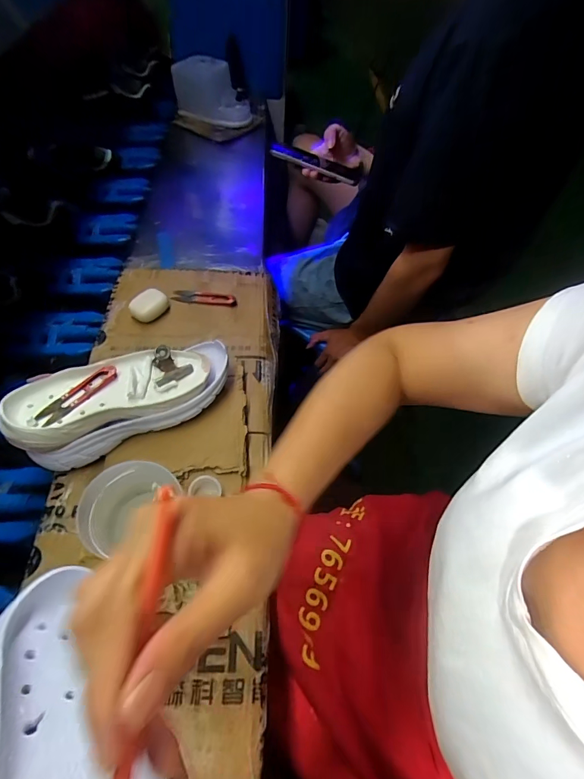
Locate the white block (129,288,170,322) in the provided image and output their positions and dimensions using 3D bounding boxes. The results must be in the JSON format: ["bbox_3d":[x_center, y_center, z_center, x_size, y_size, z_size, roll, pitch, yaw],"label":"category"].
[{"bbox_3d":[-0.219,-0.131,0.613,0.030,0.030,0.057,39,61,20],"label":"white block"}]

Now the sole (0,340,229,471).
[{"bbox_3d":[-0.195,0.010,0.487,0.243,0.080,0.097,-24,61,-19],"label":"sole"}]

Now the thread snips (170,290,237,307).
[{"bbox_3d":[-0.139,-0.147,0.639,0.099,0.006,0.025,6,56,-1],"label":"thread snips"}]

